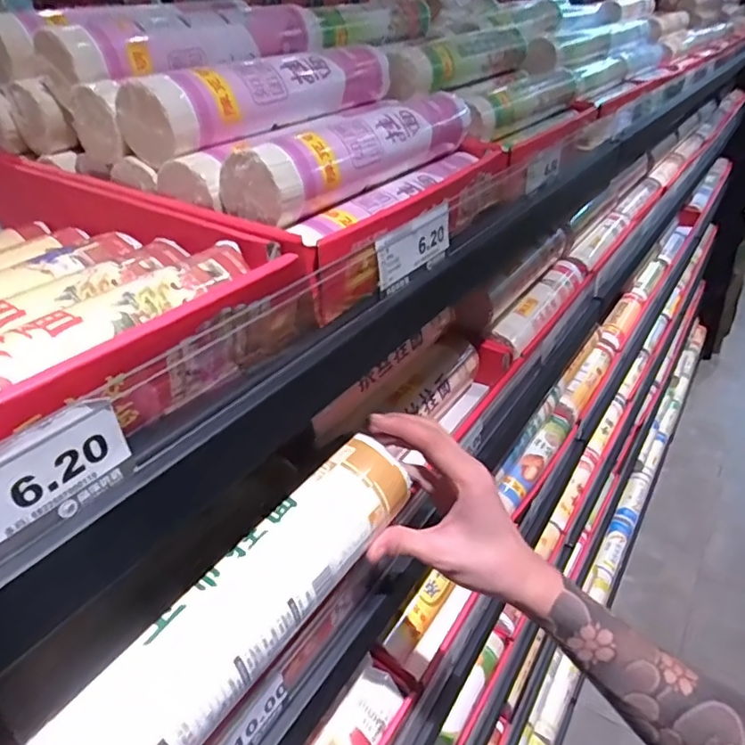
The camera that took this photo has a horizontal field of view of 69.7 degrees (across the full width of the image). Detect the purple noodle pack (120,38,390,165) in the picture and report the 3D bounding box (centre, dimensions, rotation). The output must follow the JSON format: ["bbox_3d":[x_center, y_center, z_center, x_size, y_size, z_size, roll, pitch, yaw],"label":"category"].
[{"bbox_3d":[-0.074,-0.209,0.398,0.055,0.046,0.233,13,36,31],"label":"purple noodle pack"}]

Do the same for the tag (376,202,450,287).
[{"bbox_3d":[0.030,-0.086,0.360,0.004,0.032,0.086,16,38,34],"label":"tag"}]

